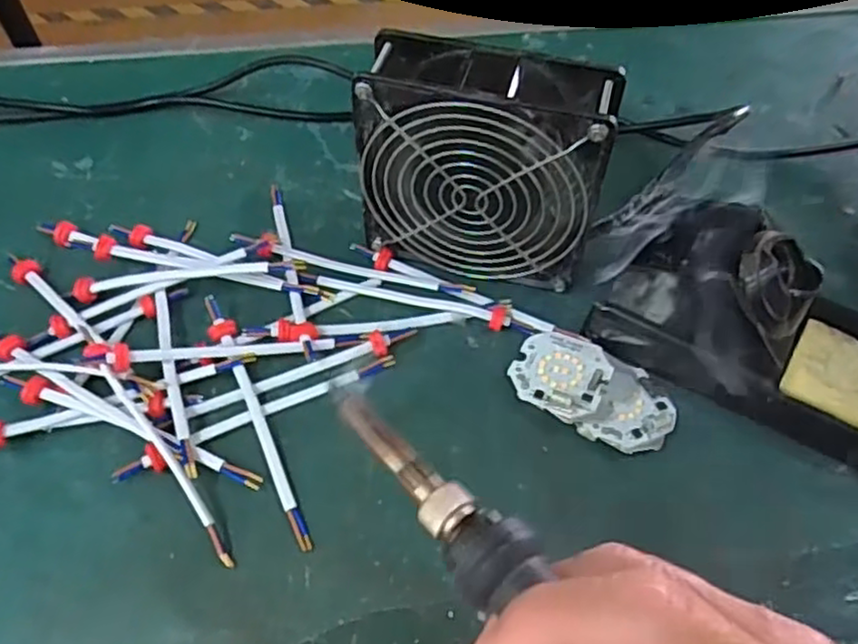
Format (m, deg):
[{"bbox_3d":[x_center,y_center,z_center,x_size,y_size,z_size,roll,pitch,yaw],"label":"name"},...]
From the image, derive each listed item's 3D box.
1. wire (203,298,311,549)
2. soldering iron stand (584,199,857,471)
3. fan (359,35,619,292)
[{"bbox_3d":[-0.074,0.061,0.326,0.006,0.005,0.098,-21,57,-14],"label":"wire"},{"bbox_3d":[0.161,-0.002,0.331,0.151,0.074,0.078,21,57,14],"label":"soldering iron stand"},{"bbox_3d":[0.027,-0.075,0.353,0.116,0.117,0.049,13,56,8],"label":"fan"}]

